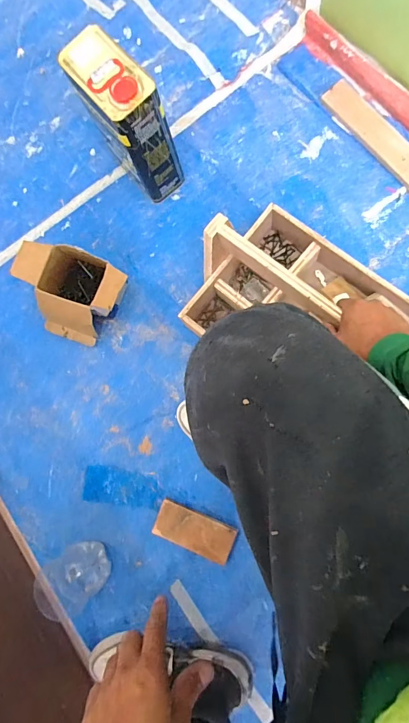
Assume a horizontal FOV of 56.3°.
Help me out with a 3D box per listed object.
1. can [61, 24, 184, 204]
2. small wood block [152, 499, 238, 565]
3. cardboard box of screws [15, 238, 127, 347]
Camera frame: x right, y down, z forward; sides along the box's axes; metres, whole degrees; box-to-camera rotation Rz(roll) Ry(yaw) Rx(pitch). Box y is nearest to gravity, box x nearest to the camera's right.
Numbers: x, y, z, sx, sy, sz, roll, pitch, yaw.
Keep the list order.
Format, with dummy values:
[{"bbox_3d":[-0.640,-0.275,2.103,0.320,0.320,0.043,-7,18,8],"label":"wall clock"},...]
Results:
[{"bbox_3d":[-0.132,-0.429,0.706,0.086,0.247,0.157,-41,82,1],"label":"can"},{"bbox_3d":[-0.018,0.324,0.730,0.149,0.019,0.066,22,87,8],"label":"small wood block"},{"bbox_3d":[-0.256,-0.130,0.761,0.206,0.119,0.166,21,87,8],"label":"cardboard box of screws"}]

